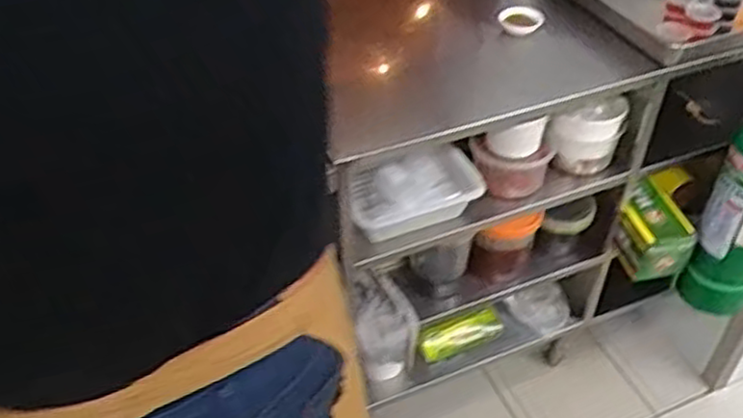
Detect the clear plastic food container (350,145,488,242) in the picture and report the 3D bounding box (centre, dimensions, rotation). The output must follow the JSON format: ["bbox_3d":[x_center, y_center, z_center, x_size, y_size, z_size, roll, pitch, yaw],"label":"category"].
[{"bbox_3d":[0.066,-0.023,1.204,0.244,0.076,0.120,-14,45,-15],"label":"clear plastic food container"}]

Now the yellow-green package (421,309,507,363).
[{"bbox_3d":[0.199,0.283,1.601,0.197,0.081,0.058,-15,45,-16],"label":"yellow-green package"}]

